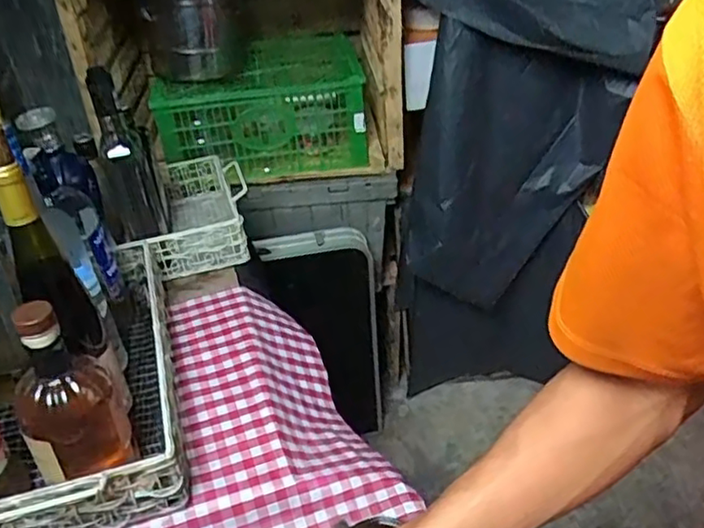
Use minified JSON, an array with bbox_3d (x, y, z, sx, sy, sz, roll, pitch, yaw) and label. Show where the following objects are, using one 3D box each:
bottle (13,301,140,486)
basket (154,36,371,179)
[{"bbox_3d":[-0.279,0.119,0.625,0.101,0.198,0.093,-23,38,-23],"label":"bottle"},{"bbox_3d":[-0.186,-0.338,1.378,0.426,0.203,0.290,-9,35,-5],"label":"basket"}]

